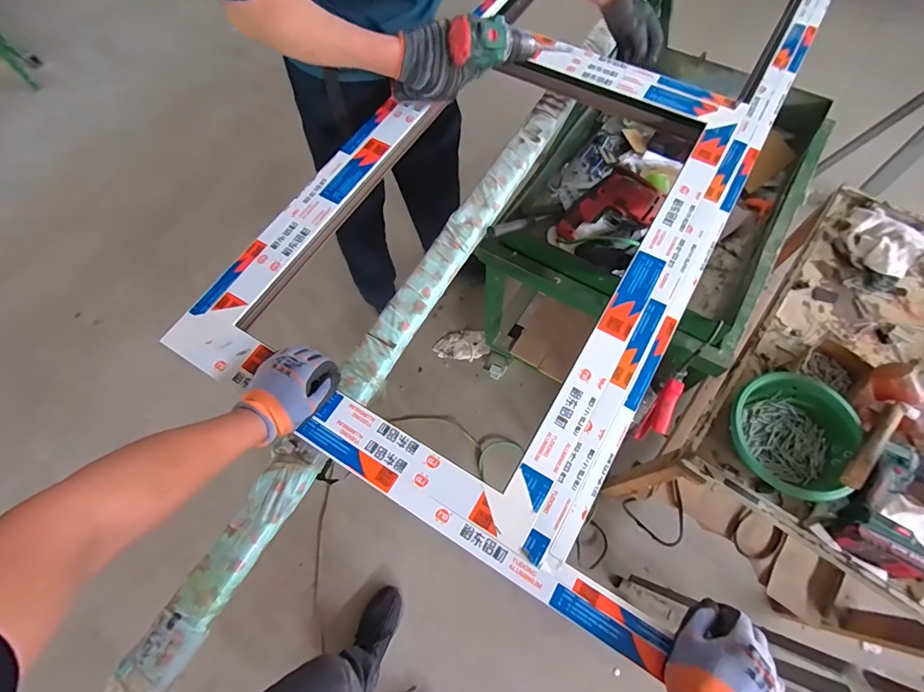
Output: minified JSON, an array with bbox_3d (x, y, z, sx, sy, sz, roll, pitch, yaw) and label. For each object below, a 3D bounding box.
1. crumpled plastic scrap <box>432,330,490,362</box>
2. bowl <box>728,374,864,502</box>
[{"bbox_3d":[0.001,-0.006,1.590,0.193,0.030,0.116,5,66,5],"label":"crumpled plastic scrap"},{"bbox_3d":[0.603,0.157,0.818,0.206,0.065,0.216,-1,66,2],"label":"bowl"}]

